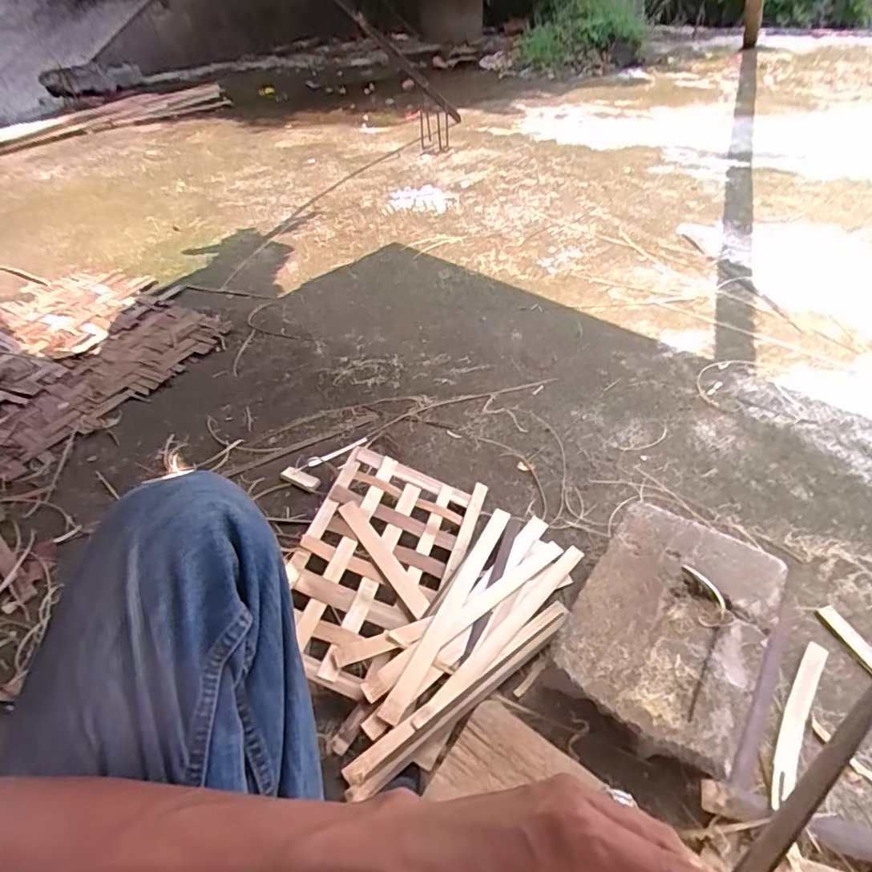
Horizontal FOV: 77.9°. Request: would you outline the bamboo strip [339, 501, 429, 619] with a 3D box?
[{"bbox_3d":[-0.076,0.176,0.785,0.030,0.007,0.197,-29,66,-31],"label":"bamboo strip"}]

